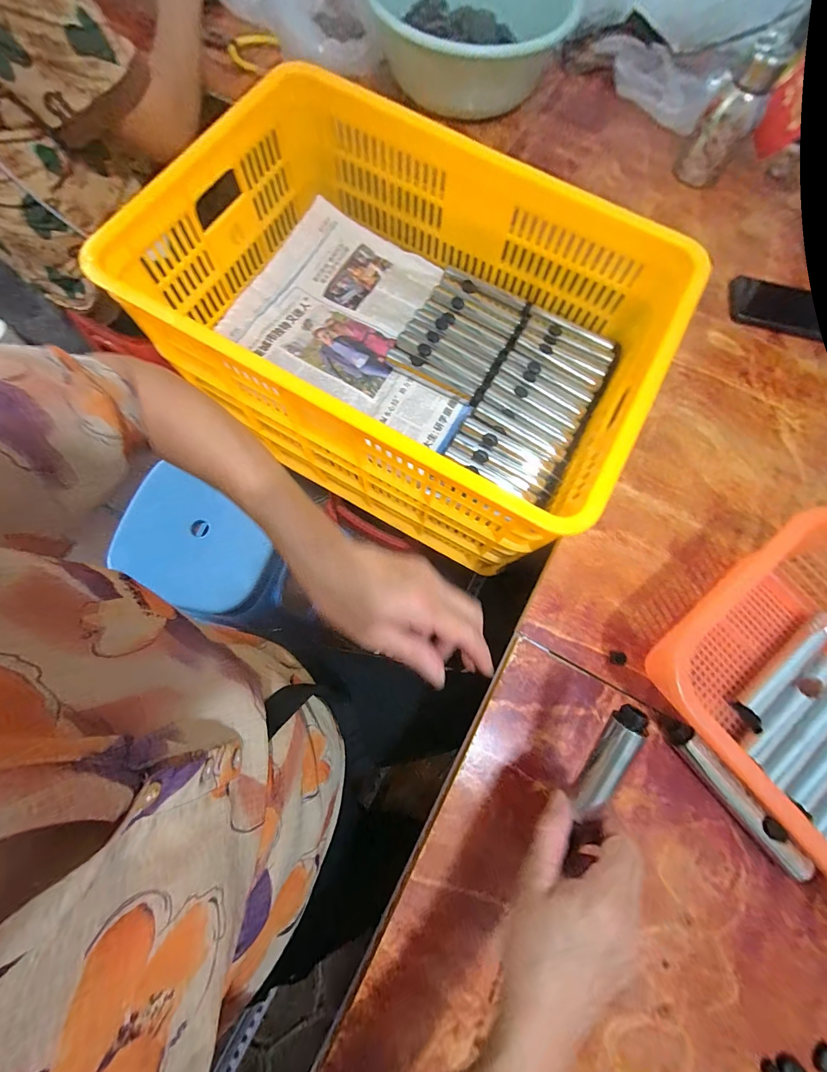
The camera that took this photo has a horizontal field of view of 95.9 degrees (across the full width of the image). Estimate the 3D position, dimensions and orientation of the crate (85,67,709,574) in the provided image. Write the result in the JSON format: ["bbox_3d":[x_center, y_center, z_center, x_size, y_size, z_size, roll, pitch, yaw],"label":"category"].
[{"bbox_3d":[-0.003,-0.290,0.527,0.595,0.228,0.394,28,76,5],"label":"crate"}]

